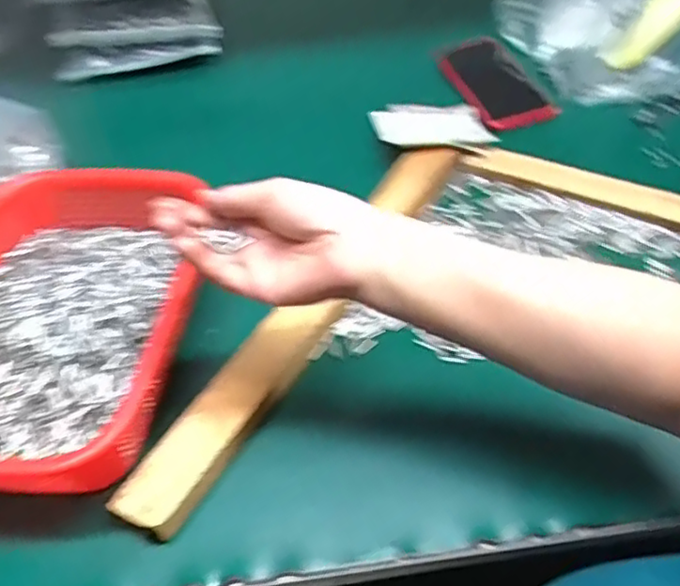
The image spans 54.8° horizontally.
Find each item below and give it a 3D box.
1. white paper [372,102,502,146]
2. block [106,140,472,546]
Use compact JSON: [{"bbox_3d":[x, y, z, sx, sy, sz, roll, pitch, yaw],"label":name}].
[{"bbox_3d":[0.095,-0.177,0.688,0.119,0.011,0.090,0,42,-2],"label":"white paper"},{"bbox_3d":[-0.019,0.003,0.539,0.052,0.025,0.433,22,56,22],"label":"block"}]

